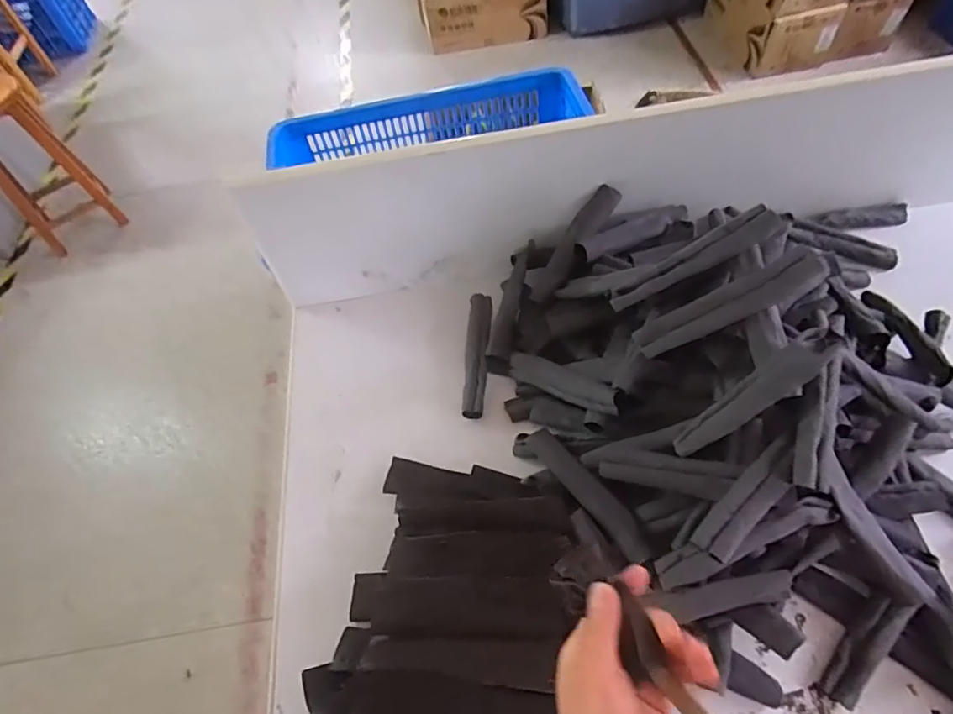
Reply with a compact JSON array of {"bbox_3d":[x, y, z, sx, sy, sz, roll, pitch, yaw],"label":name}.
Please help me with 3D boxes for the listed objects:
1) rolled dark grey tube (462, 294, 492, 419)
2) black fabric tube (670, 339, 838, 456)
[{"bbox_3d":[0.001,-0.005,0.788,0.034,0.028,0.187,1,58,7],"label":"rolled dark grey tube"},{"bbox_3d":[0.273,0.039,0.554,0.174,0.017,0.033,-44,59,24],"label":"black fabric tube"}]

